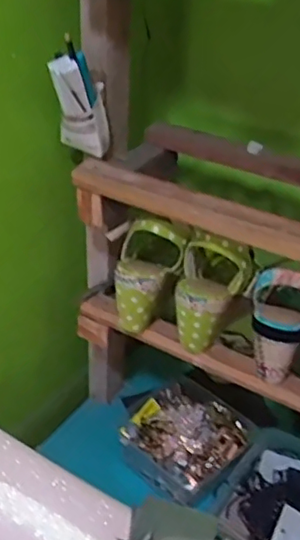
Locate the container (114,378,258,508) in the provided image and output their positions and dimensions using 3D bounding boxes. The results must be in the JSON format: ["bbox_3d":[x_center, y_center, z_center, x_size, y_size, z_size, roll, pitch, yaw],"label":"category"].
[{"bbox_3d":[0.050,0.246,0.895,0.166,0.073,0.159,29,41,33],"label":"container"}]

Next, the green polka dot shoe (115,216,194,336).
[{"bbox_3d":[-0.011,0.003,0.749,0.079,0.147,0.074,28,10,30],"label":"green polka dot shoe"}]

